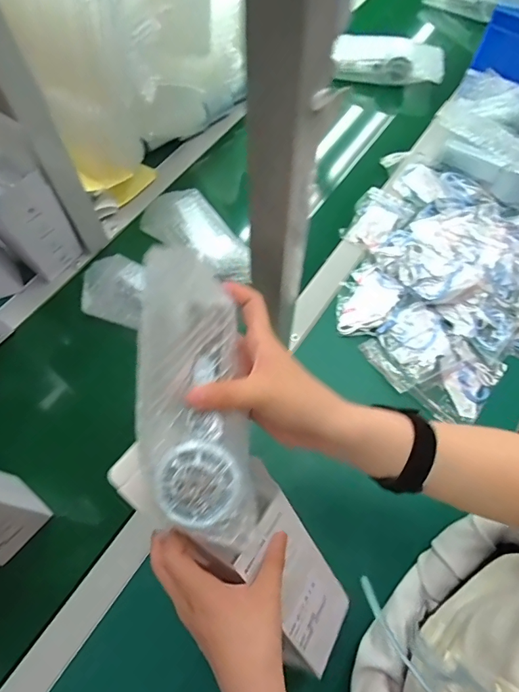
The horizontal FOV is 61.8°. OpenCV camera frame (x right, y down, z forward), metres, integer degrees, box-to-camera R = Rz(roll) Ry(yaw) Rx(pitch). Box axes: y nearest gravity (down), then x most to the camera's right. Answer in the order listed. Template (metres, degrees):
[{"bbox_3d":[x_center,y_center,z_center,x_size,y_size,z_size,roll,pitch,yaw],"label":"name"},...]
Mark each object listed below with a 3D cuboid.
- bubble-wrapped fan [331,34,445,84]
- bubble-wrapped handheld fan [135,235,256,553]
[{"bbox_3d":[0.248,-0.557,0.851,0.215,0.070,0.049,17,65,7],"label":"bubble-wrapped fan"},{"bbox_3d":[-0.043,0.034,0.285,0.068,0.053,0.187,-7,94,-4],"label":"bubble-wrapped handheld fan"}]

